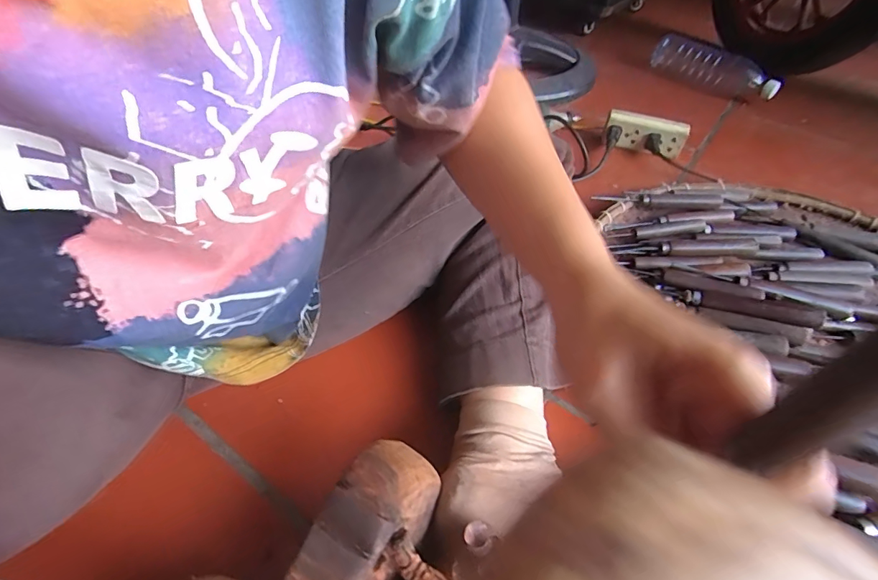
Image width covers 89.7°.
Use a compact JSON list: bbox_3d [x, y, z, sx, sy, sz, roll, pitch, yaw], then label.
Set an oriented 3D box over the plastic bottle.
[{"bbox_3d":[0.597,-0.489,0.967,0.064,0.077,0.274,-27,55,-21],"label":"plastic bottle"}]

